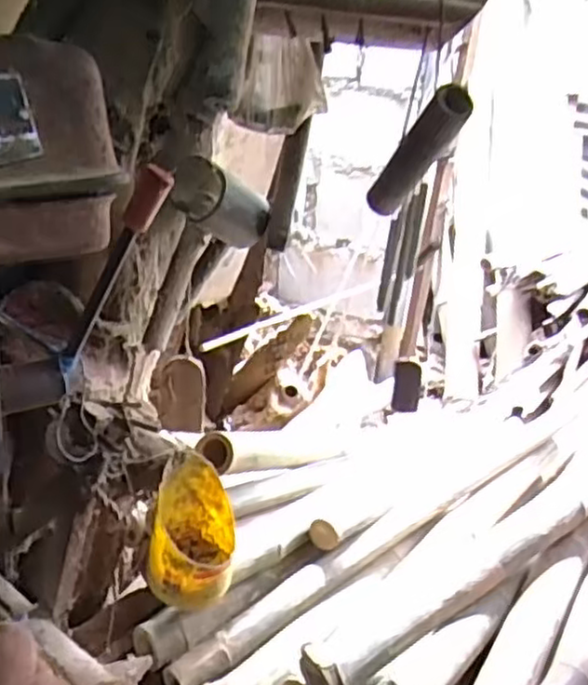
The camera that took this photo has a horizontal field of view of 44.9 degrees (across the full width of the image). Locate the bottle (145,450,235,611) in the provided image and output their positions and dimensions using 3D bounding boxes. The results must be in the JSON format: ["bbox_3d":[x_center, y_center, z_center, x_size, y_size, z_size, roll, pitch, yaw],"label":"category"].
[{"bbox_3d":[-0.108,0.201,0.773,0.081,0.138,0.096,6,18,-1],"label":"bottle"}]

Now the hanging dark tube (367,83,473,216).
[{"bbox_3d":[0.119,-0.184,0.712,0.033,0.172,0.042,-3,65,-25],"label":"hanging dark tube"}]

